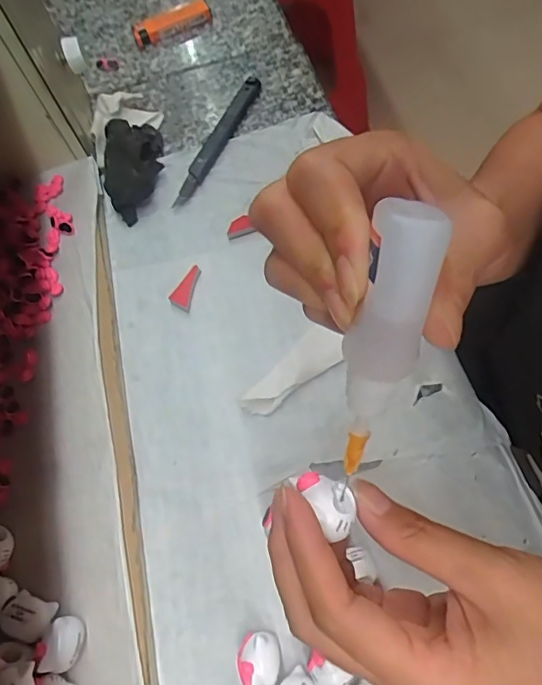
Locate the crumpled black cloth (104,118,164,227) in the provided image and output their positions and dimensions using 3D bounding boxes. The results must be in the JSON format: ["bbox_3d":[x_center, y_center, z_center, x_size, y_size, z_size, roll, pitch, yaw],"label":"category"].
[{"bbox_3d":[-0.113,-0.145,0.424,0.041,0.030,0.092,1,64,8],"label":"crumpled black cloth"}]

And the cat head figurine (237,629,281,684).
[{"bbox_3d":[-0.006,0.162,0.271,0.022,0.019,0.026,-9,63,3],"label":"cat head figurine"}]

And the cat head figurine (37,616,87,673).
[{"bbox_3d":[-0.105,0.155,0.272,0.019,0.016,0.024,-4,63,6],"label":"cat head figurine"}]

